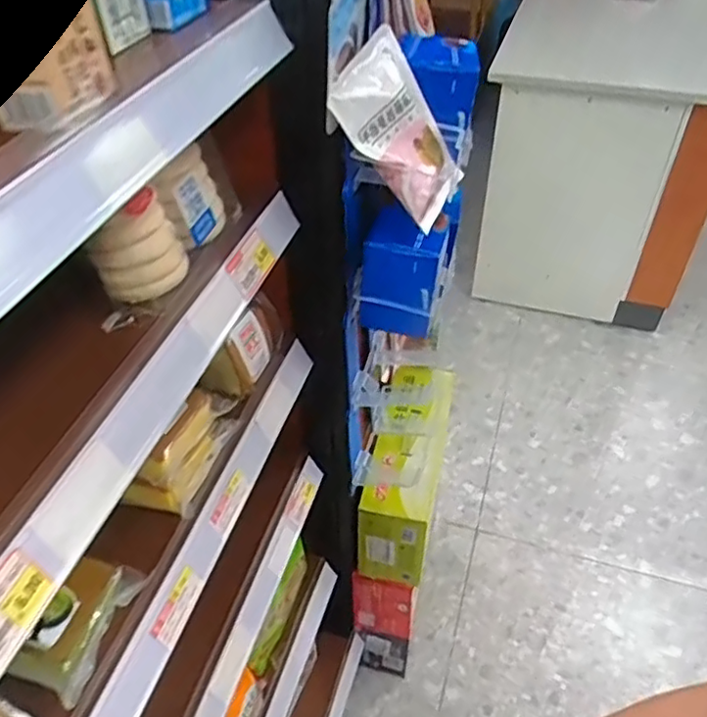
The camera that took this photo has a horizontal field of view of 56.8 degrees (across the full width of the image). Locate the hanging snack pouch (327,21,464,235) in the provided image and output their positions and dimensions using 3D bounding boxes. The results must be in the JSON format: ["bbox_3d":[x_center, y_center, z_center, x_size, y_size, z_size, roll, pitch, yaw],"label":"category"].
[{"bbox_3d":[0.052,-0.223,0.633,0.025,0.161,0.134,-12,39,47],"label":"hanging snack pouch"}]

